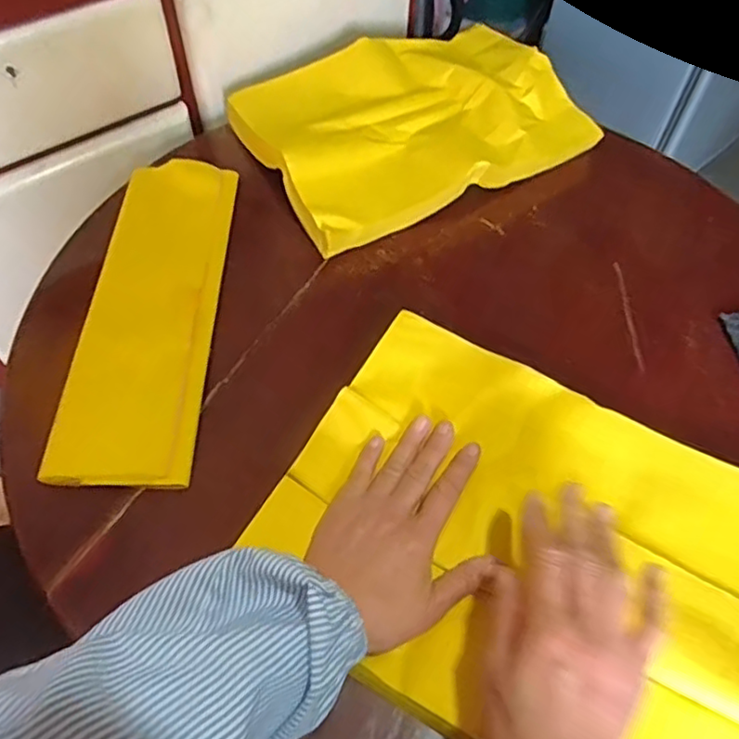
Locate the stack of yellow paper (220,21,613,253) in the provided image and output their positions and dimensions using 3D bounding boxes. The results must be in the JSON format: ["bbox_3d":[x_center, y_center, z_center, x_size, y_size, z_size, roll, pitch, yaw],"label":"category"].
[{"bbox_3d":[0.047,-0.288,0.723,0.359,0.037,0.272,-23,62,-16],"label":"stack of yellow paper"}]

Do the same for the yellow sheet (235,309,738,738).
[{"bbox_3d":[0.115,0.126,0.457,0.353,0.039,0.267,27,60,13],"label":"yellow sheet"}]

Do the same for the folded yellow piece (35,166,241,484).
[{"bbox_3d":[-0.195,-0.065,0.579,0.108,0.013,0.358,1,58,-2],"label":"folded yellow piece"}]

